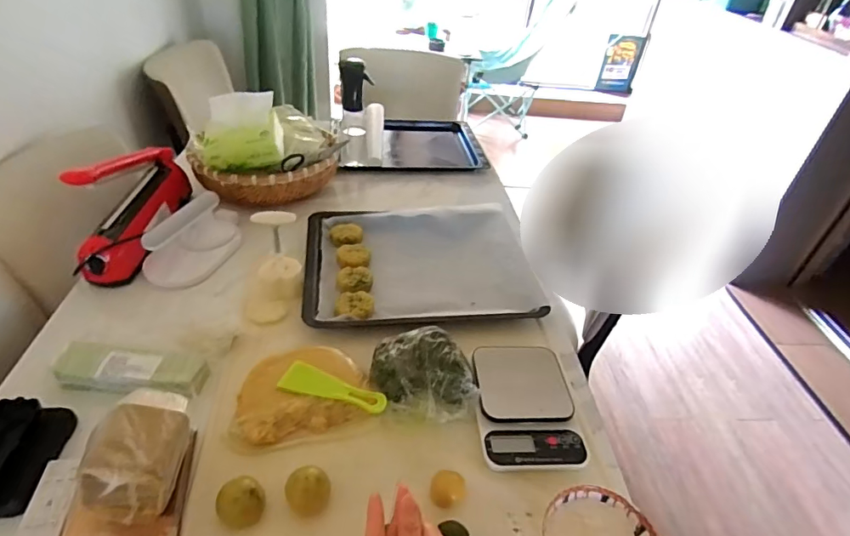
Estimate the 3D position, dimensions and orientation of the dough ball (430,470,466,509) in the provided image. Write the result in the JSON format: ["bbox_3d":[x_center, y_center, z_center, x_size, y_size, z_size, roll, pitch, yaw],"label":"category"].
[{"bbox_3d":[0.027,0.251,0.542,0.038,0.029,0.032,7,39,2],"label":"dough ball"}]

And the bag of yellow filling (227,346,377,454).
[{"bbox_3d":[-0.166,0.165,0.626,0.169,0.038,0.121,-8,41,-17],"label":"bag of yellow filling"}]

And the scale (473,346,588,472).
[{"bbox_3d":[0.132,0.182,0.637,0.126,0.032,0.175,2,39,-6],"label":"scale"}]

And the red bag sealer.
[{"bbox_3d":[-0.506,-0.126,0.839,0.070,0.186,0.304,4,39,-2],"label":"red bag sealer"}]

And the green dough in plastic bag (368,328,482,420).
[{"bbox_3d":[-0.001,0.129,0.638,0.139,0.061,0.124,4,39,-2],"label":"green dough in plastic bag"}]

